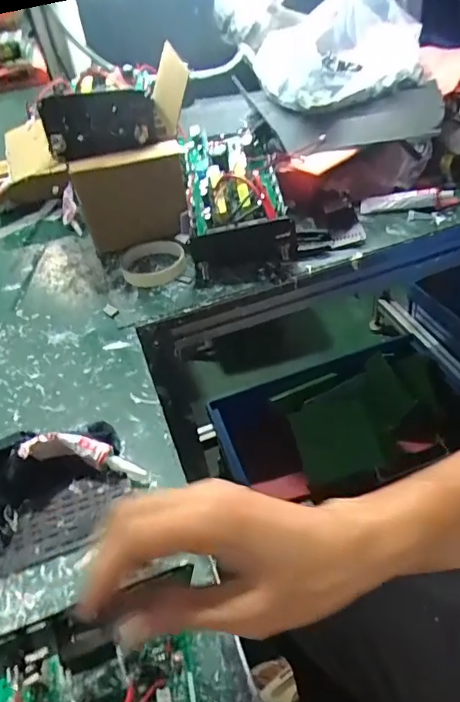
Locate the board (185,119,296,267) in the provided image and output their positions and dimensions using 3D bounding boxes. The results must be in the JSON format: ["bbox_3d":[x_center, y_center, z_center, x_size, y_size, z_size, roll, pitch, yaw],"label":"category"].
[{"bbox_3d":[0.005,-0.226,0.701,0.133,0.083,0.268,-10,54,-2],"label":"board"}]

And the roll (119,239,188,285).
[{"bbox_3d":[-0.102,-0.118,0.680,0.085,0.026,0.085,-4,42,4],"label":"roll"}]

